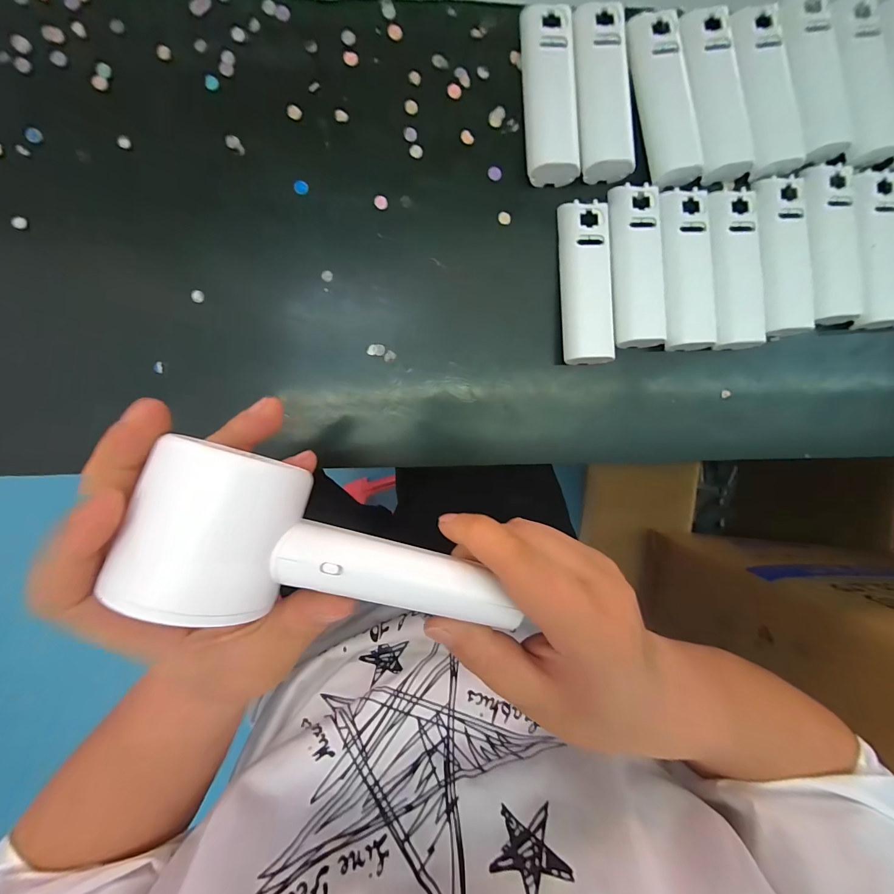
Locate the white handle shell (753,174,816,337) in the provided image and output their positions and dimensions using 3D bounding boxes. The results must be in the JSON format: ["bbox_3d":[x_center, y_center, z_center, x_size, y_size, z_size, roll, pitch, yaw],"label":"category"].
[{"bbox_3d":[0.226,-0.129,0.262,0.033,0.023,0.103,-5,93,-1],"label":"white handle shell"}]

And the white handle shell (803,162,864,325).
[{"bbox_3d":[0.259,-0.138,0.261,0.034,0.024,0.104,-5,93,-1],"label":"white handle shell"}]

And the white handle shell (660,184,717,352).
[{"bbox_3d":[0.159,-0.118,0.255,0.034,0.013,0.102,-6,93,-1],"label":"white handle shell"}]

